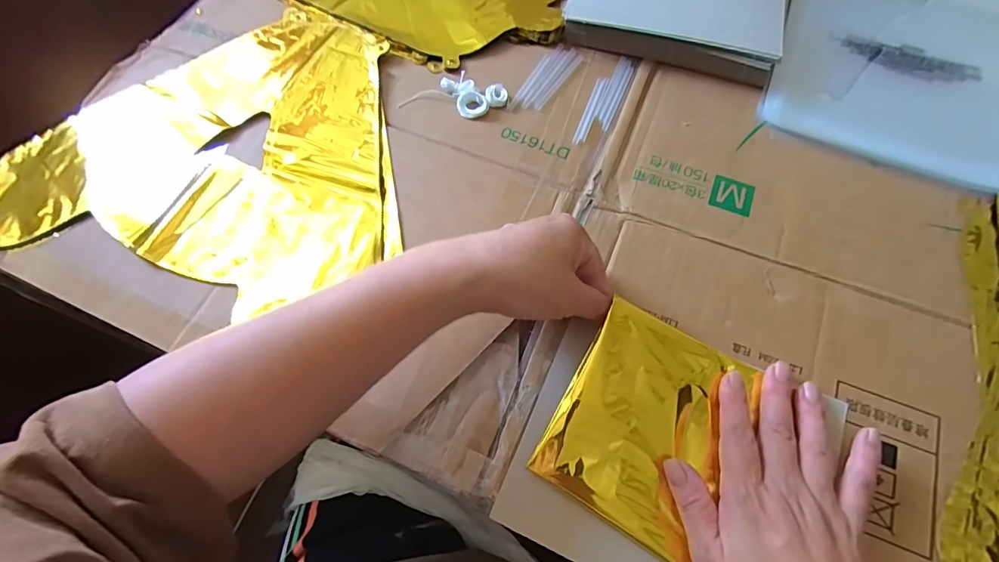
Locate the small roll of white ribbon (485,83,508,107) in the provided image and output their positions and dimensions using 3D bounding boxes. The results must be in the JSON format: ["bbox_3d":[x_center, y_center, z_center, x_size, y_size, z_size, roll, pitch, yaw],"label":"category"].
[{"bbox_3d":[-0.003,-0.171,0.416,0.020,0.008,0.023,7,67,5],"label":"small roll of white ribbon"}]

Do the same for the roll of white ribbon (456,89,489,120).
[{"bbox_3d":[-0.026,-0.160,0.413,0.030,0.008,0.025,37,72,16],"label":"roll of white ribbon"}]

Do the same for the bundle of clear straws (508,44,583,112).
[{"bbox_3d":[0.044,-0.192,0.431,0.033,0.004,0.096,29,70,13],"label":"bundle of clear straws"}]

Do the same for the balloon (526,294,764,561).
[{"bbox_3d":[0.098,0.090,0.297,0.107,0.027,0.133,27,70,13],"label":"balloon"}]

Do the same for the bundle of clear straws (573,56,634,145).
[{"bbox_3d":[0.098,-0.168,0.419,0.027,0.004,0.114,21,69,11],"label":"bundle of clear straws"}]

